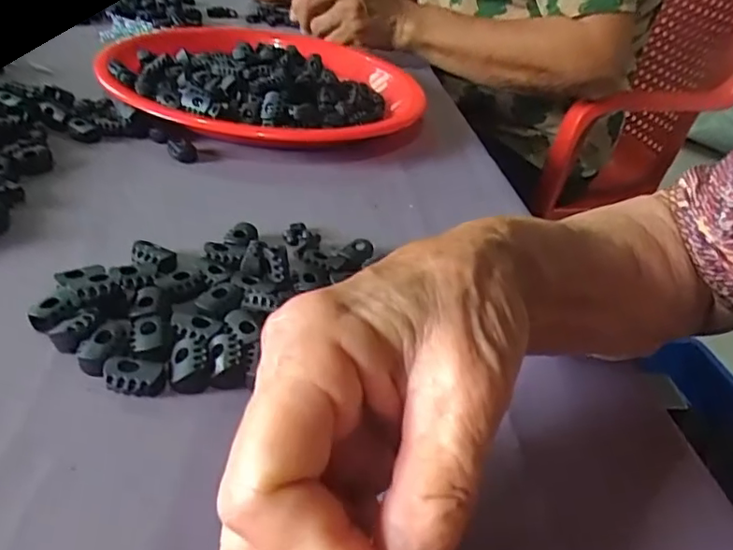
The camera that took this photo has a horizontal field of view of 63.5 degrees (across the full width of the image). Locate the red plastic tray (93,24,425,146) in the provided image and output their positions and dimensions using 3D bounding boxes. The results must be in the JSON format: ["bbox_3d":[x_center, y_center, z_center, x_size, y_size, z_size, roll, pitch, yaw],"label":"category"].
[{"bbox_3d":[-0.078,-0.165,0.495,0.251,0.040,0.251,11,36,5],"label":"red plastic tray"}]

